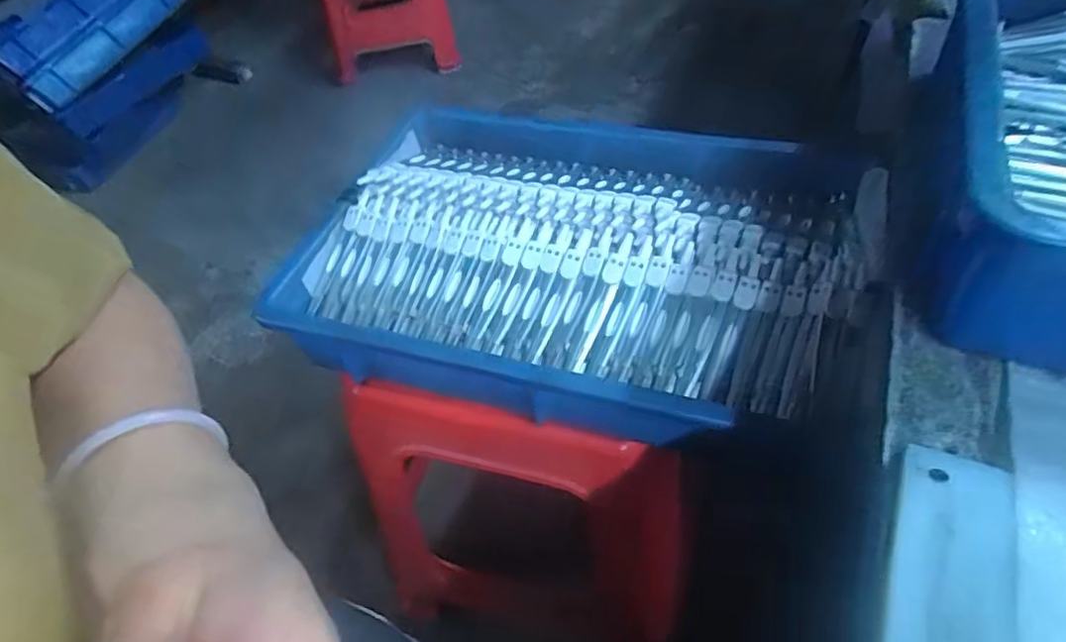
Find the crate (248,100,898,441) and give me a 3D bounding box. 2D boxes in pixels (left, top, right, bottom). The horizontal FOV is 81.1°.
[{"bbox_3d":[0.032,-0.054,0.503,0.412,0.078,0.311,15,52,19],"label":"crate"}]

